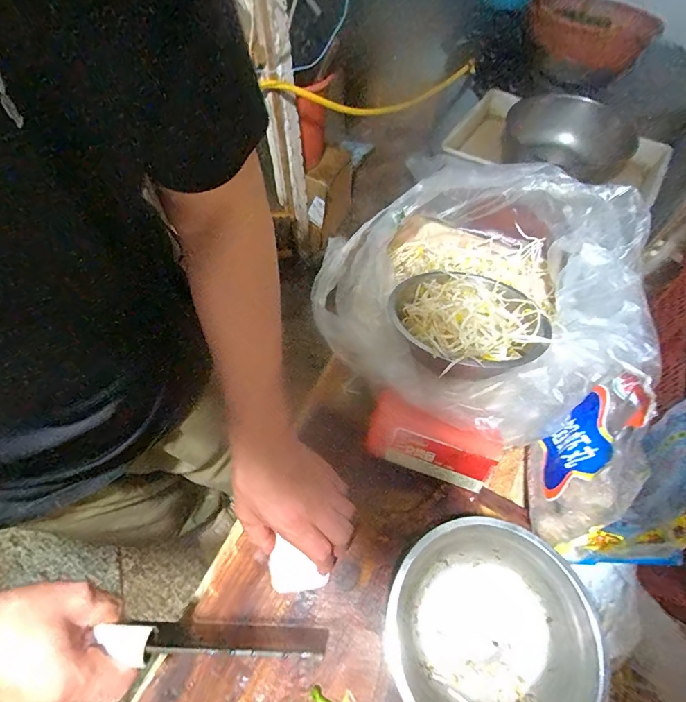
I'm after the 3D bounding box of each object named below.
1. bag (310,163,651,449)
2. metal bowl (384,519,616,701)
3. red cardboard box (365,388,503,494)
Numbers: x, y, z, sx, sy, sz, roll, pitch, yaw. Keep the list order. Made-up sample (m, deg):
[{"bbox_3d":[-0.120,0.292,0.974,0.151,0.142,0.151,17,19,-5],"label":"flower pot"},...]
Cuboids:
[{"bbox_3d":[0.202,-0.088,0.572,0.378,0.153,0.459,36,66,19],"label":"bag"},{"bbox_3d":[0.135,0.264,0.382,0.184,0.062,0.177,0,60,0],"label":"metal bowl"},{"bbox_3d":[0.101,0.101,0.460,0.139,0.084,0.028,17,25,9],"label":"red cardboard box"}]

